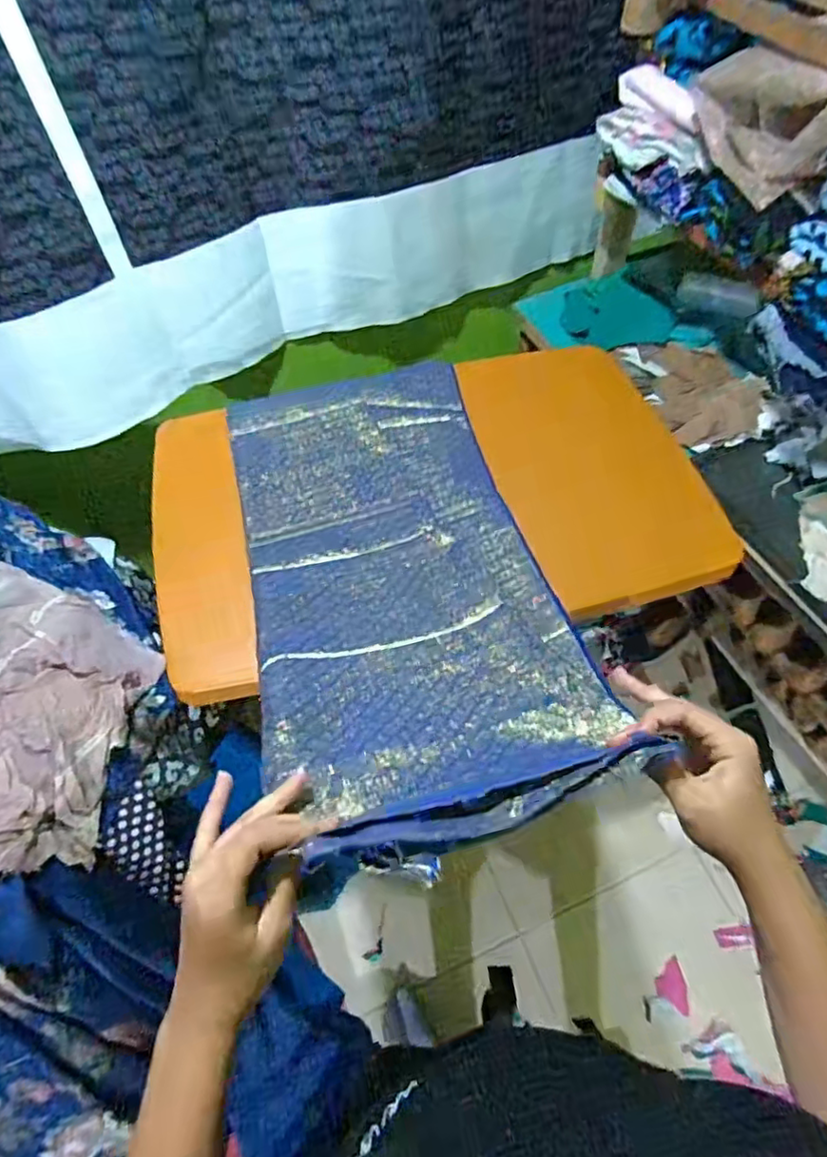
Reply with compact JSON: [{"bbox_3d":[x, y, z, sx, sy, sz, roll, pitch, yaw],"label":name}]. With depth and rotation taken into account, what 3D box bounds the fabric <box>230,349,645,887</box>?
[{"bbox_3d":[-0.036,-0.057,0.669,0.313,0.089,0.796,-11,37,-6],"label":"fabric"}]

